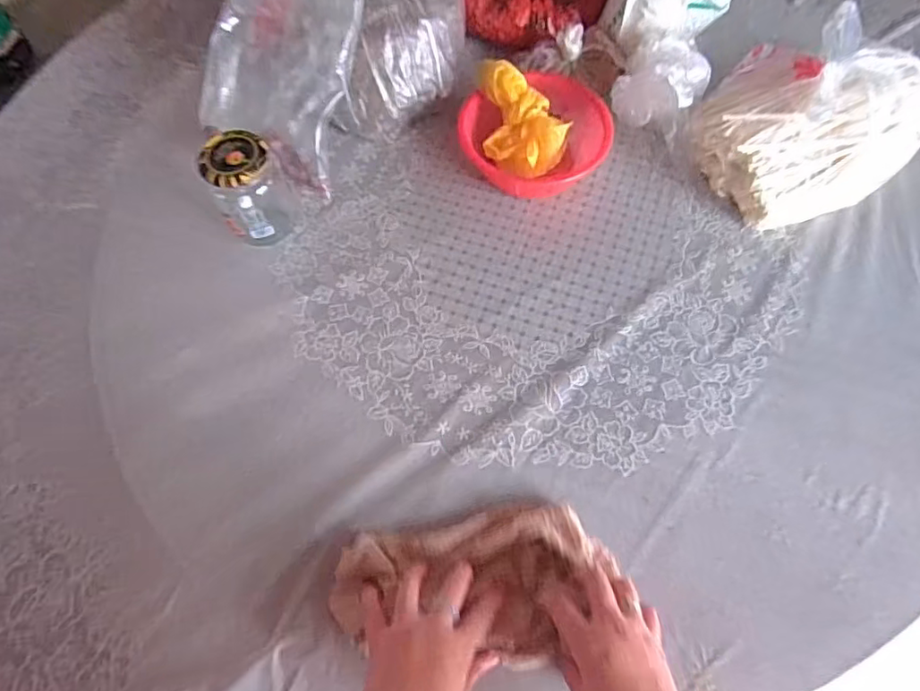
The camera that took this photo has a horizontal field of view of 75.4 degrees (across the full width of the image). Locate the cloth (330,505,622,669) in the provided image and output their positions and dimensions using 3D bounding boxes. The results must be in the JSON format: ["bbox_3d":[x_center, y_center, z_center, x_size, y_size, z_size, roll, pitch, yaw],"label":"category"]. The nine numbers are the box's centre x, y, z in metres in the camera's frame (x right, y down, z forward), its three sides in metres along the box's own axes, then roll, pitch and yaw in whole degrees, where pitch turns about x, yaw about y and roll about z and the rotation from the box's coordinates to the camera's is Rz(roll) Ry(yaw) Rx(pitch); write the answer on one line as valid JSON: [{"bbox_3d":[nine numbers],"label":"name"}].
[{"bbox_3d":[0.002,0.213,0.522,0.224,0.030,0.126,-5,68,2],"label":"cloth"}]

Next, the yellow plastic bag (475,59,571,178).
[{"bbox_3d":[0.079,-0.269,0.714,0.105,0.095,0.127,-4,65,0],"label":"yellow plastic bag"}]

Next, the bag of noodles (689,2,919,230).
[{"bbox_3d":[0.416,-0.269,0.698,0.266,0.096,0.200,-31,68,-13],"label":"bag of noodles"}]

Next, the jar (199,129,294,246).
[{"bbox_3d":[-0.230,-0.168,0.660,0.075,0.119,0.076,0,64,1],"label":"jar"}]

